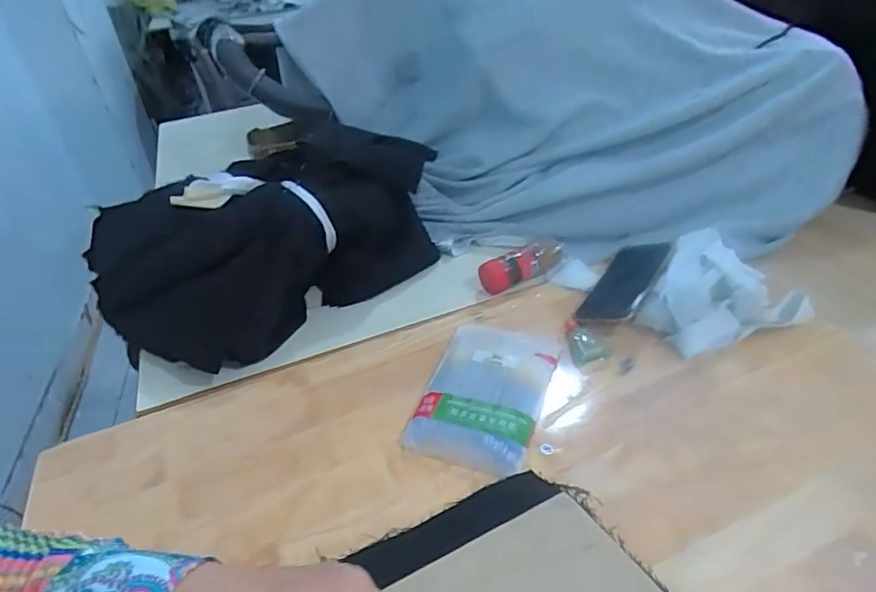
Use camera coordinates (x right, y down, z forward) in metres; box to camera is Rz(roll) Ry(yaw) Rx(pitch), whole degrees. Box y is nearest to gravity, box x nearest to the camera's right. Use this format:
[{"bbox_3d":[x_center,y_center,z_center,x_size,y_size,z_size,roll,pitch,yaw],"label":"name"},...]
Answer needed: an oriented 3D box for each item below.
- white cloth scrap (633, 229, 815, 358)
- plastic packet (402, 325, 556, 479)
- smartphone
[{"bbox_3d":[0.306,0.002,0.587,0.146,0.065,0.148,24,45,35],"label":"white cloth scrap"},{"bbox_3d":[0.047,0.091,0.542,0.114,0.019,0.177,9,38,20],"label":"plastic packet"},{"bbox_3d":[0.214,-0.015,0.631,0.072,0.011,0.134,6,50,48],"label":"smartphone"}]

